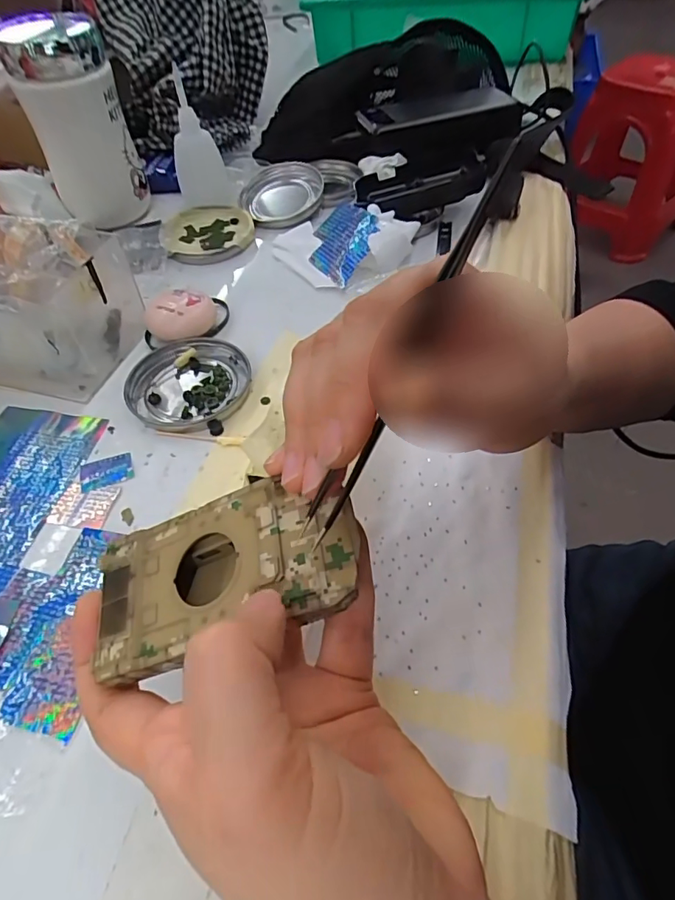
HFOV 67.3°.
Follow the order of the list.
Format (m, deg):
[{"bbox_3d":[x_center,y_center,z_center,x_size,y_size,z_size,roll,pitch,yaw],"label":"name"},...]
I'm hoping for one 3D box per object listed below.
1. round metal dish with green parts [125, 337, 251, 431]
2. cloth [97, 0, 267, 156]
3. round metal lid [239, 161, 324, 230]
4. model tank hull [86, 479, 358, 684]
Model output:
[{"bbox_3d":[-0.097,-0.044,0.331,0.077,0.009,0.077,-1,52,2],"label":"round metal dish with green parts"},{"bbox_3d":[-0.158,-0.431,0.536,0.157,0.162,0.197,-14,53,-8],"label":"cloth"},{"bbox_3d":[-0.052,-0.239,0.470,0.076,0.019,0.077,-5,52,-1],"label":"round metal lid"},{"bbox_3d":[-0.037,0.042,0.170,0.093,0.017,0.052,-18,50,17],"label":"model tank hull"}]

